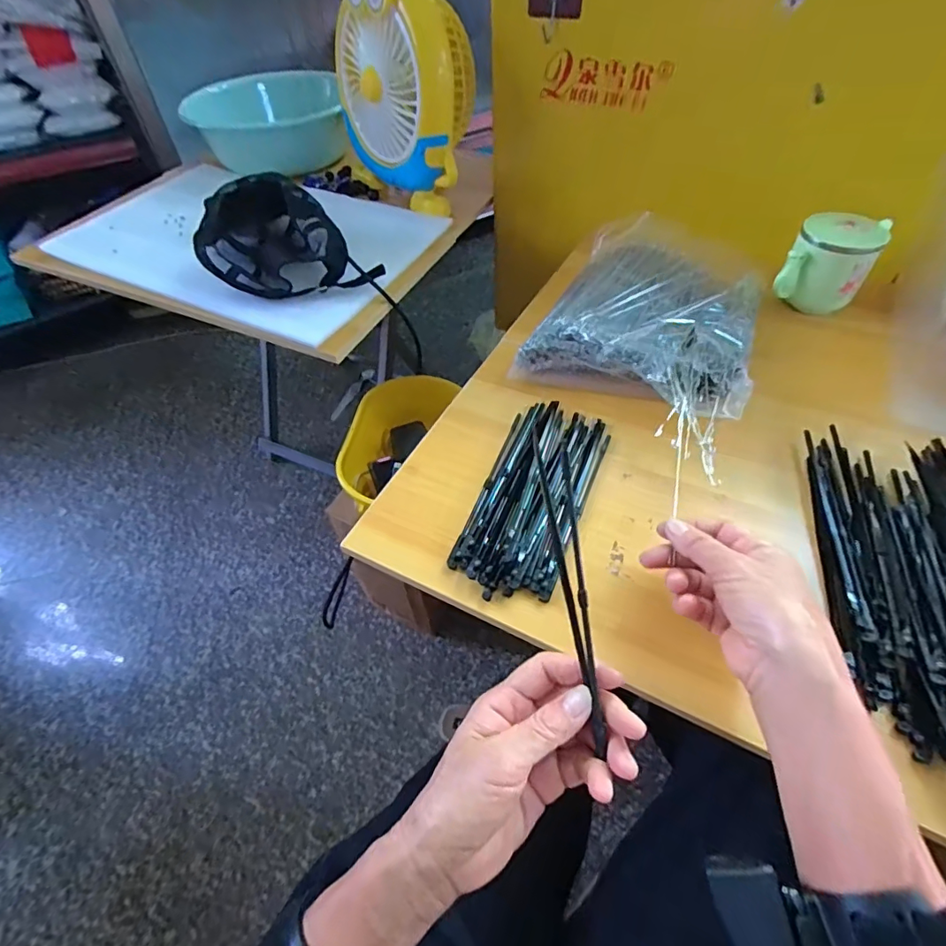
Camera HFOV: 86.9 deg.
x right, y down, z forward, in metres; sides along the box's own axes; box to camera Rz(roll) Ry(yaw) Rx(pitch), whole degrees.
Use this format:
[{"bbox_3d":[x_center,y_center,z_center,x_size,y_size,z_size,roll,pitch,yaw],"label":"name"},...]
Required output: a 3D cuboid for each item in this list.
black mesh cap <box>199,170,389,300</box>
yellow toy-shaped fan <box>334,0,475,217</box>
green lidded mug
[{"bbox_3d":[-0.252,-0.297,0.644,0.181,0.087,0.204,-29,56,-19],"label":"black mesh cap"},{"bbox_3d":[-0.088,-0.542,0.714,0.132,0.252,0.223,-30,56,-19],"label":"yellow toy-shaped fan"},{"bbox_3d":[0.387,-0.228,0.544,0.079,0.082,0.071,27,58,22],"label":"green lidded mug"}]

